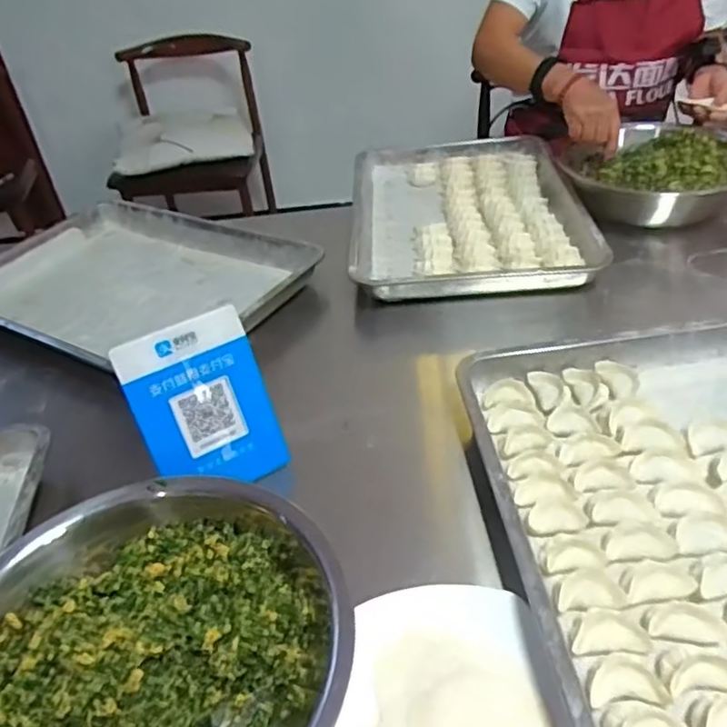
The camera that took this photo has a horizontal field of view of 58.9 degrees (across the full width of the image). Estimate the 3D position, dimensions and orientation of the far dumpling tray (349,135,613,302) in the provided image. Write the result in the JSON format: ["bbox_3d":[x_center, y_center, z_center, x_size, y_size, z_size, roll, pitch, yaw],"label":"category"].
[{"bbox_3d":[0.157,-0.255,1.039,0.339,0.055,0.529,-2,38,4],"label":"far dumpling tray"}]

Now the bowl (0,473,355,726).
[{"bbox_3d":[-0.145,0.213,0.441,0.272,0.089,0.268,-4,38,3],"label":"bowl"}]

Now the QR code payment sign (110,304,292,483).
[{"bbox_3d":[-0.147,0.042,0.607,0.120,0.166,0.012,-25,17,-25],"label":"QR code payment sign"}]

